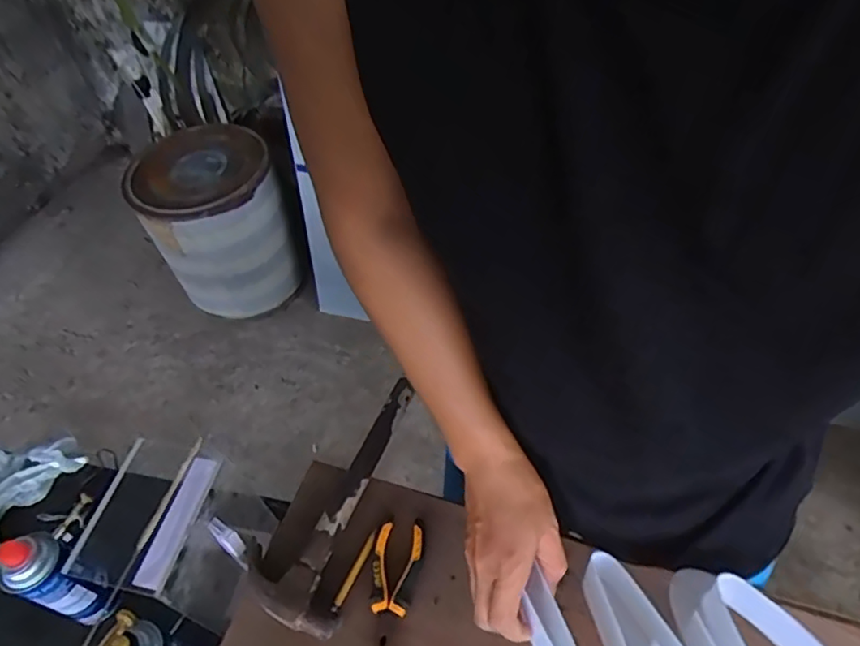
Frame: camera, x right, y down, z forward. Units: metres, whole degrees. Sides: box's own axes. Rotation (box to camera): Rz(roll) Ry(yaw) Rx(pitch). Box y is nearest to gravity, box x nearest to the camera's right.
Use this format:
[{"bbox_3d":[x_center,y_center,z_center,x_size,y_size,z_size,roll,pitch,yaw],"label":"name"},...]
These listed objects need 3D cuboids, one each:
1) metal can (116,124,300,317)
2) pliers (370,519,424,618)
[{"bbox_3d":[-0.633,-0.307,1.767,0.376,0.420,0.418,-25,52,-15],"label":"metal can"},{"bbox_3d":[-0.035,0.249,0.603,0.049,0.009,0.093,5,51,9],"label":"pliers"}]

